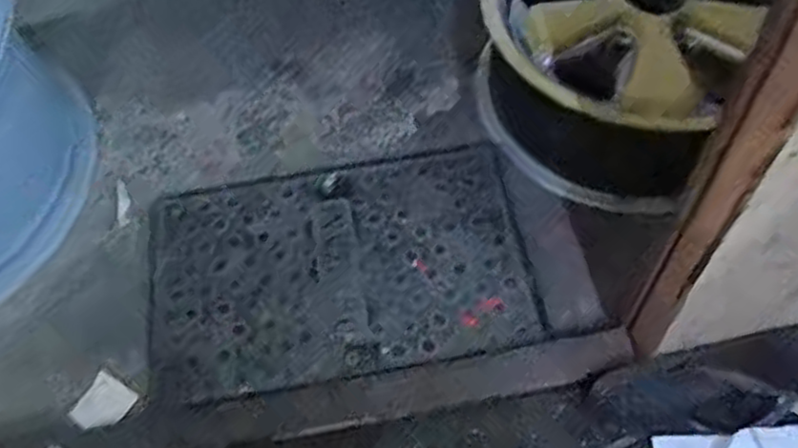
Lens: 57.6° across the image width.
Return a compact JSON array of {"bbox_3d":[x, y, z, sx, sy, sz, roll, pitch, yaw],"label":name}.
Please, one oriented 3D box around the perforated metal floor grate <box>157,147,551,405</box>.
[{"bbox_3d":[-0.070,0.048,0.864,0.428,0.015,0.280,-11,58,-3],"label":"perforated metal floor grate"}]

